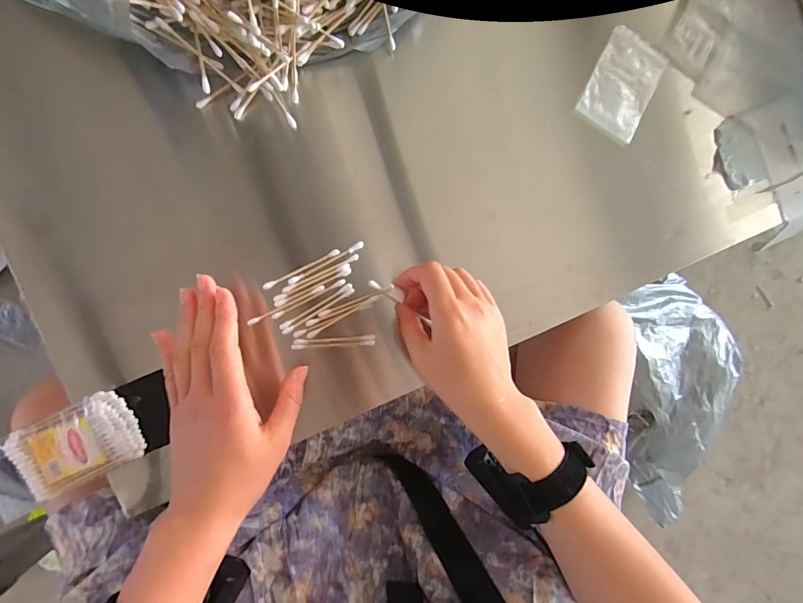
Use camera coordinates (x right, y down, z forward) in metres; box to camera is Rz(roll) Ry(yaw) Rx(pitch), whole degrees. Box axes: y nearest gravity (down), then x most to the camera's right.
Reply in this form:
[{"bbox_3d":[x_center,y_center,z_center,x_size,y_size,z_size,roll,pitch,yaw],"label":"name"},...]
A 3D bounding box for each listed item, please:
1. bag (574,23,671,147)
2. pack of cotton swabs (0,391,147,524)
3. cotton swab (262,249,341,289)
[{"bbox_3d":[0.220,-0.216,0.377,0.062,0.008,0.102,28,87,-7],"label":"bag"},{"bbox_3d":[-0.268,0.118,0.301,0.109,0.023,0.058,-25,94,-7],"label":"pack of cotton swabs"},{"bbox_3d":[-0.087,-0.028,0.332,0.071,0.008,0.006,-28,92,-6],"label":"cotton swab"}]

